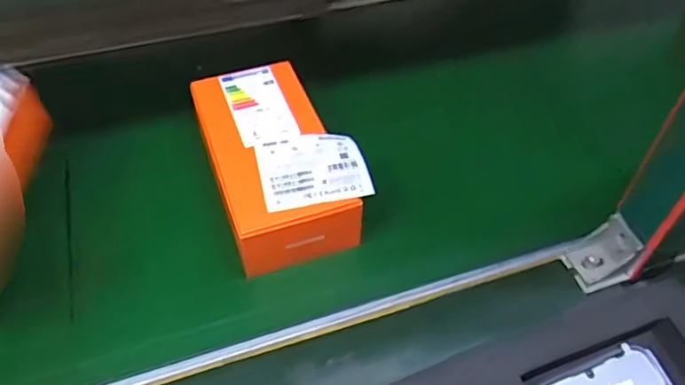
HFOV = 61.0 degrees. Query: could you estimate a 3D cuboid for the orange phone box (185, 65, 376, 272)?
[{"bbox_3d":[-0.058,-0.031,0.507,0.110,0.053,0.190,-17,52,-16],"label":"orange phone box"}]

